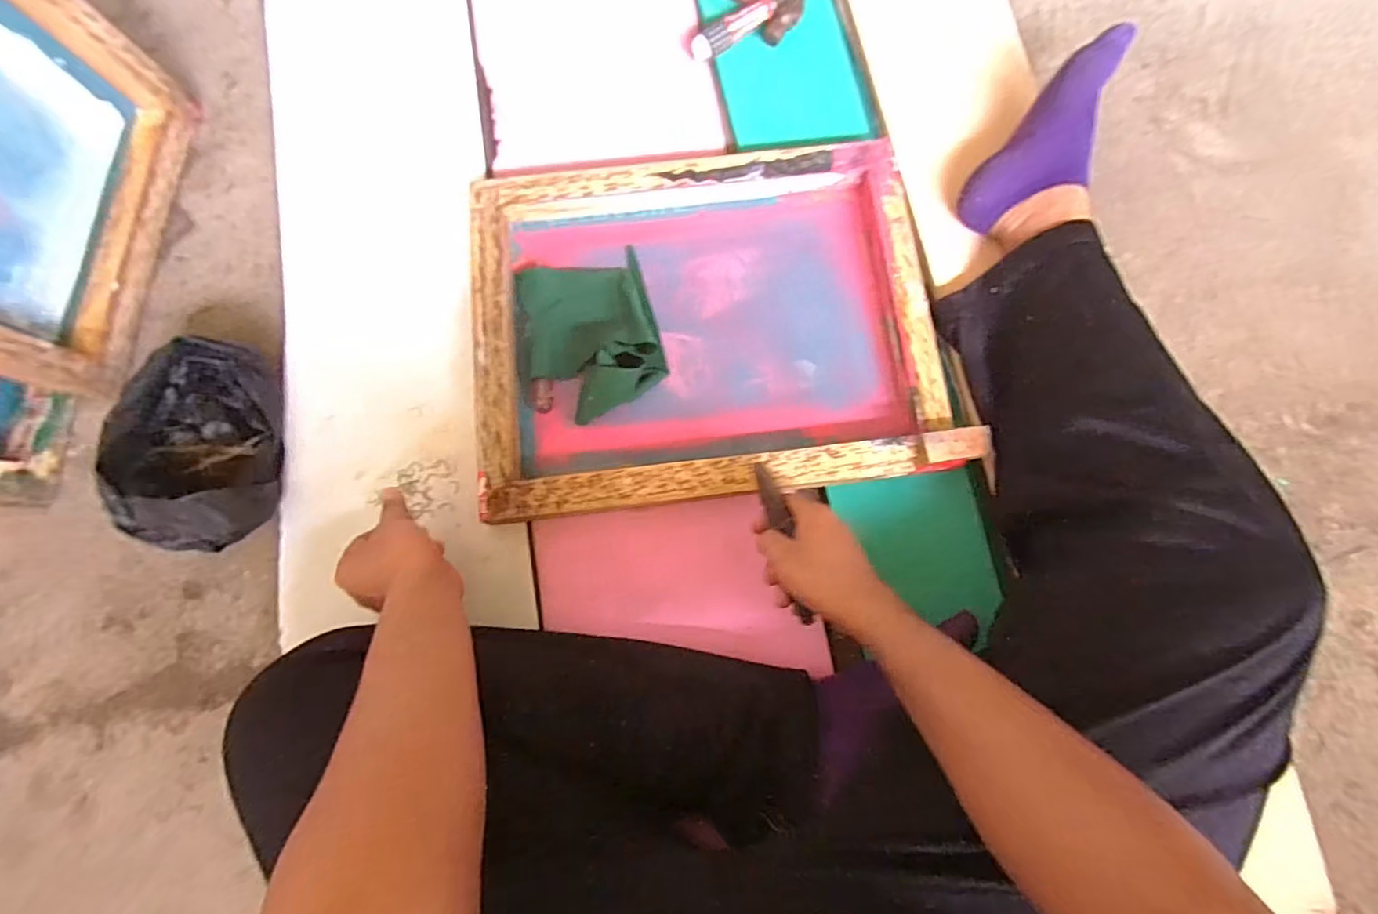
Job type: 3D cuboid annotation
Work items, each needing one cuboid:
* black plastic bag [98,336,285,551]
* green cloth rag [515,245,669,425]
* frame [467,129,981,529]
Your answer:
[{"bbox_3d":[-0.475,-0.011,0.599,0.100,0.099,0.205,-11,79,-2],"label":"black plastic bag"},{"bbox_3d":[-0.102,-0.133,0.650,0.136,0.031,0.180,-12,79,-3],"label":"green cloth rag"},{"bbox_3d":[0.018,-0.145,0.655,0.481,0.034,0.378,-6,78,-1],"label":"frame"}]

